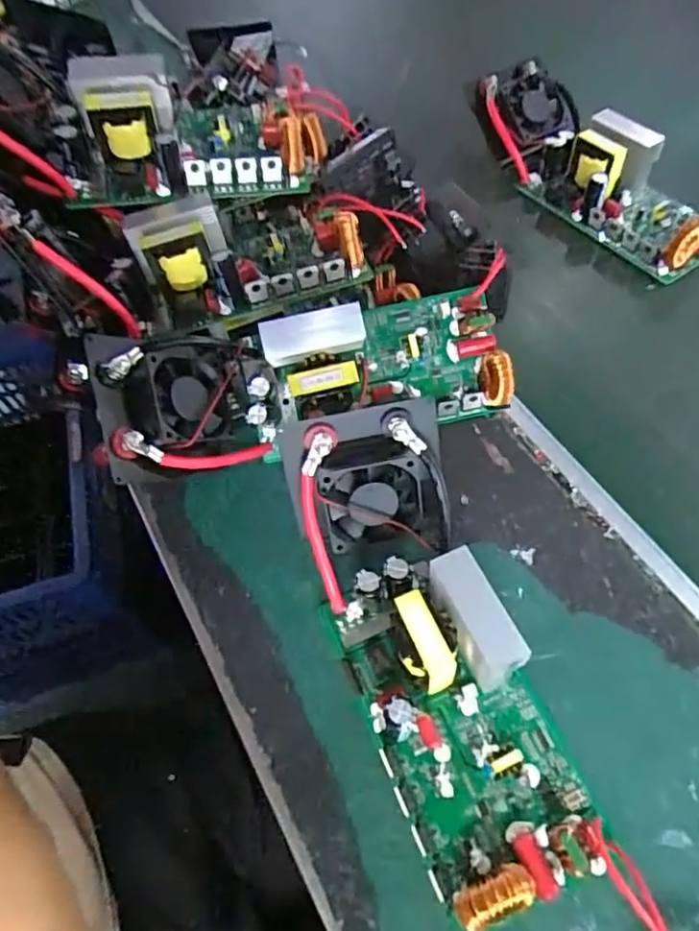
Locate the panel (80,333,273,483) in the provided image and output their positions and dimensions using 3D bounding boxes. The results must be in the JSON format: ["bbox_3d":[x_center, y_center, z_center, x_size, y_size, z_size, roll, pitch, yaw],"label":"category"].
[{"bbox_3d":[-0.113,-0.041,0.418,0.104,0.032,0.095,-9,85,-35],"label":"panel"}]

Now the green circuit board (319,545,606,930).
[{"bbox_3d":[0.060,0.134,0.337,0.091,0.053,0.176,-22,59,-10],"label":"green circuit board"}]

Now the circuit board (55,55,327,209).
[{"bbox_3d":[-0.126,-0.270,0.499,0.201,0.079,0.107,-9,57,-2],"label":"circuit board"}]

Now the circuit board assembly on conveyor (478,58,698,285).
[{"bbox_3d":[0.231,-0.281,0.579,0.092,0.062,0.265,-29,60,-14],"label":"circuit board assembly on conveyor"}]

